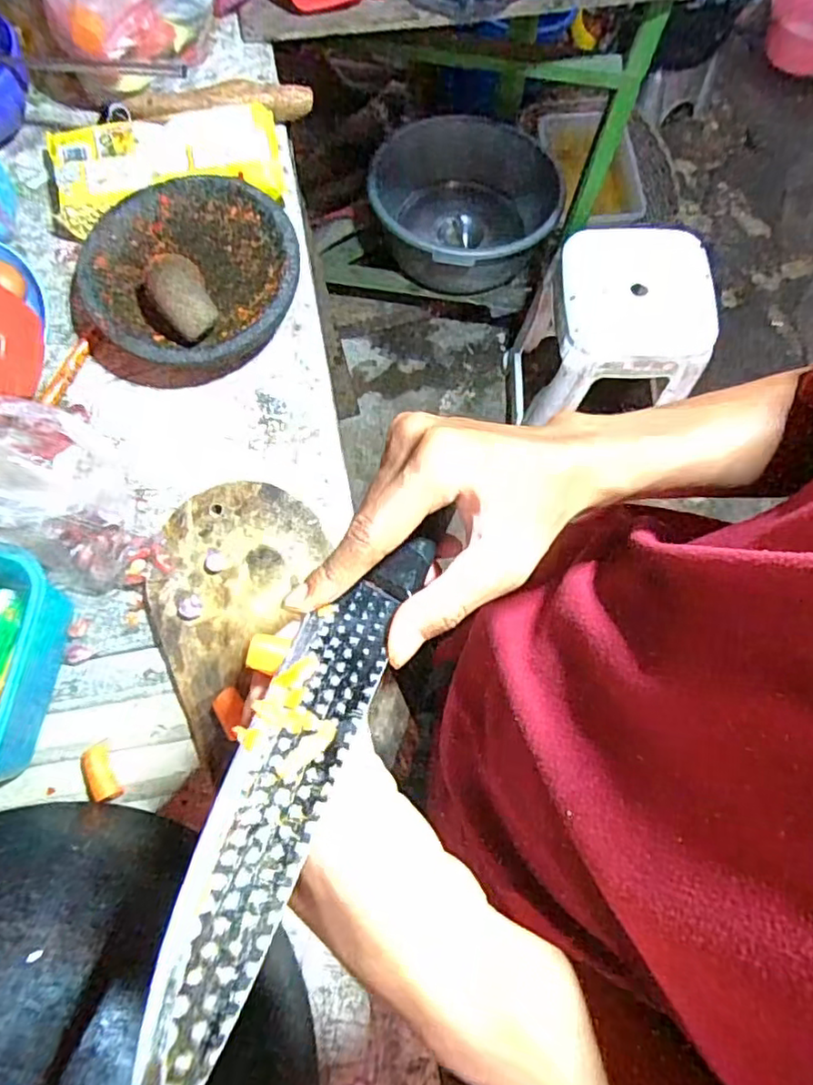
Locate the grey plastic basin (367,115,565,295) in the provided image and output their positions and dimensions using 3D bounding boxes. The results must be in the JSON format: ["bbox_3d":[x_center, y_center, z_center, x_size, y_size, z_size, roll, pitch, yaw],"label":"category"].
[{"bbox_3d":[0.126,-0.760,1.453,0.414,0.219,0.359,10,72,2],"label":"grey plastic basin"}]

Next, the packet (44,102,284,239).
[{"bbox_3d":[-0.254,-0.406,0.664,0.241,0.035,0.117,-14,73,-6],"label":"packet"}]

